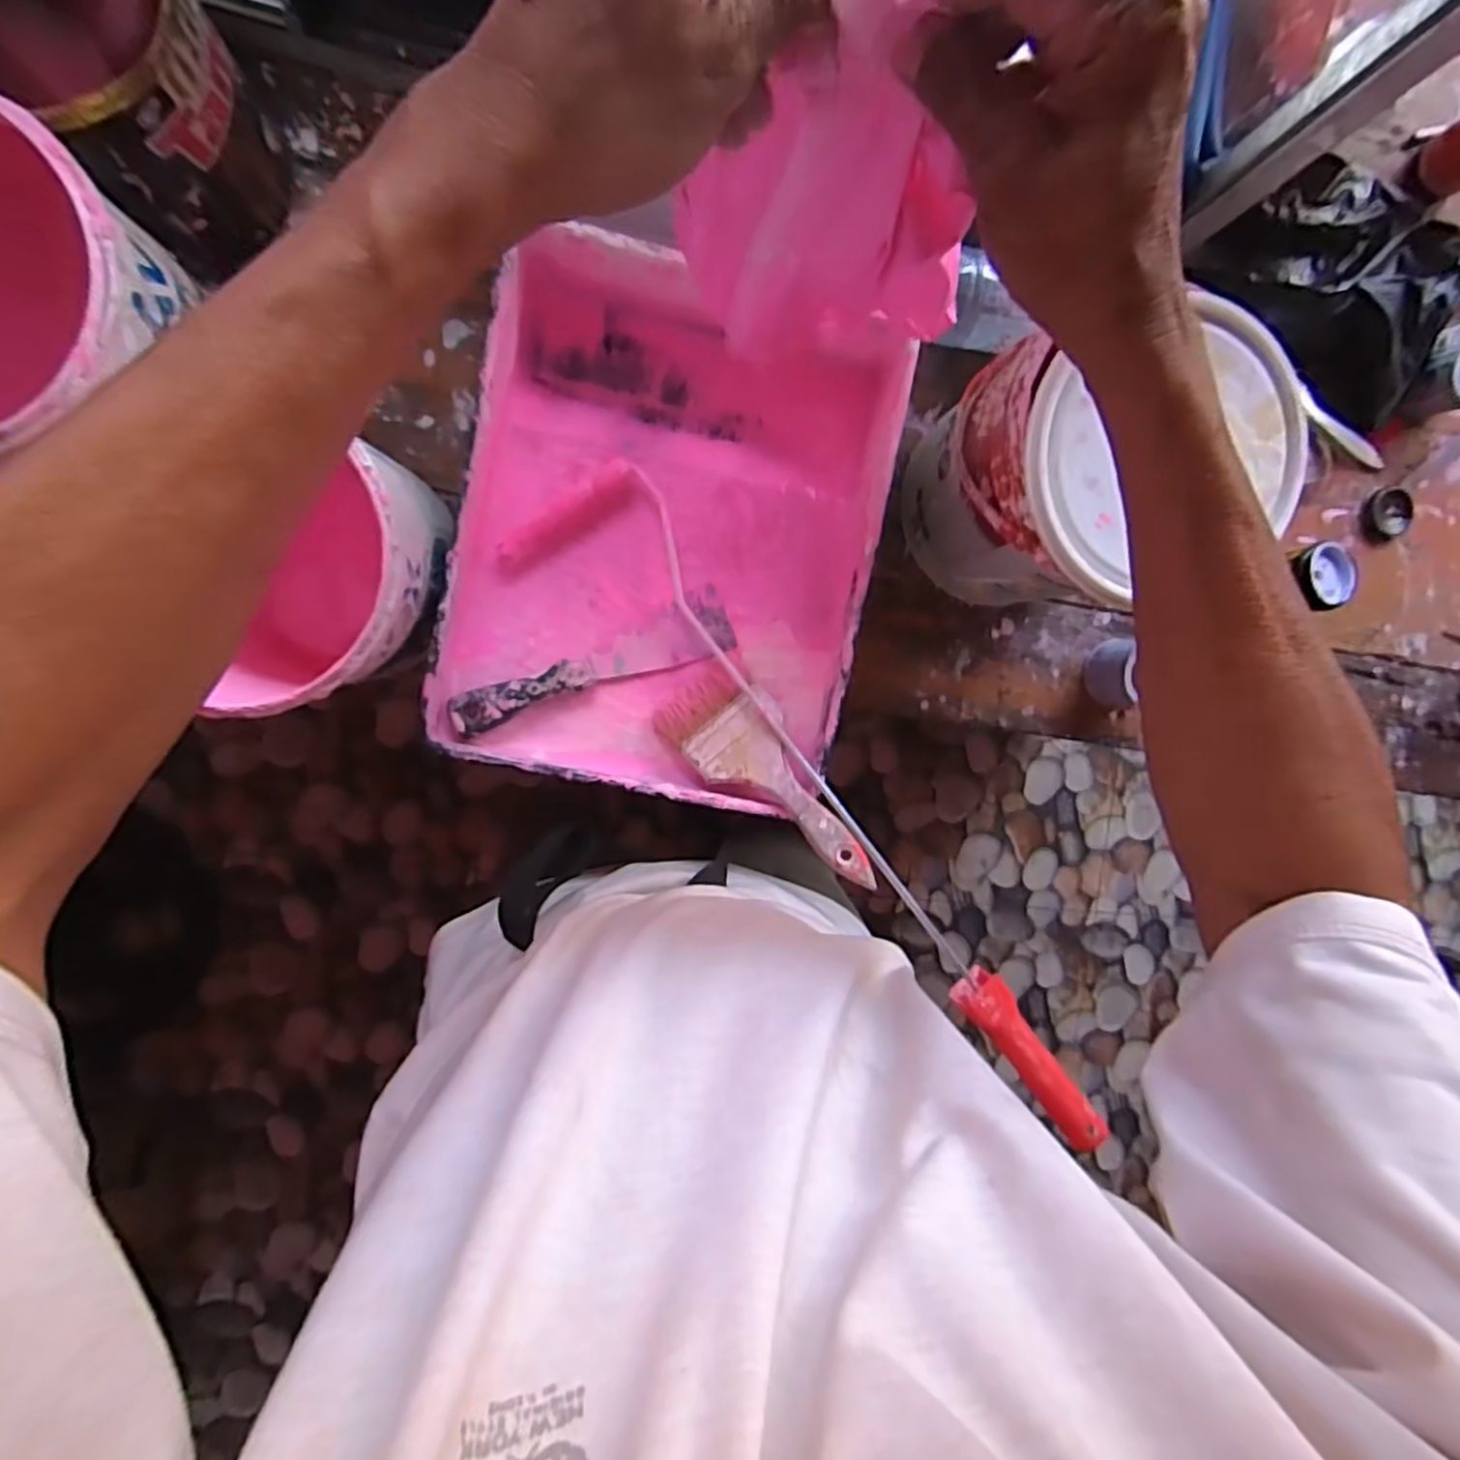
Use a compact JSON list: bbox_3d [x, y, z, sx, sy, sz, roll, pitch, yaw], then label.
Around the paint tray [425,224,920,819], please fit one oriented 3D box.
[{"bbox_3d":[-0.042,-0.146,0.533,0.280,0.082,0.364,12,94,-8],"label":"paint tray"}]

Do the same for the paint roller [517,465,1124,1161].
[{"bbox_3d":[0.074,0.051,0.510,0.104,0.103,0.563,-42,99,-2],"label":"paint roller"}]

